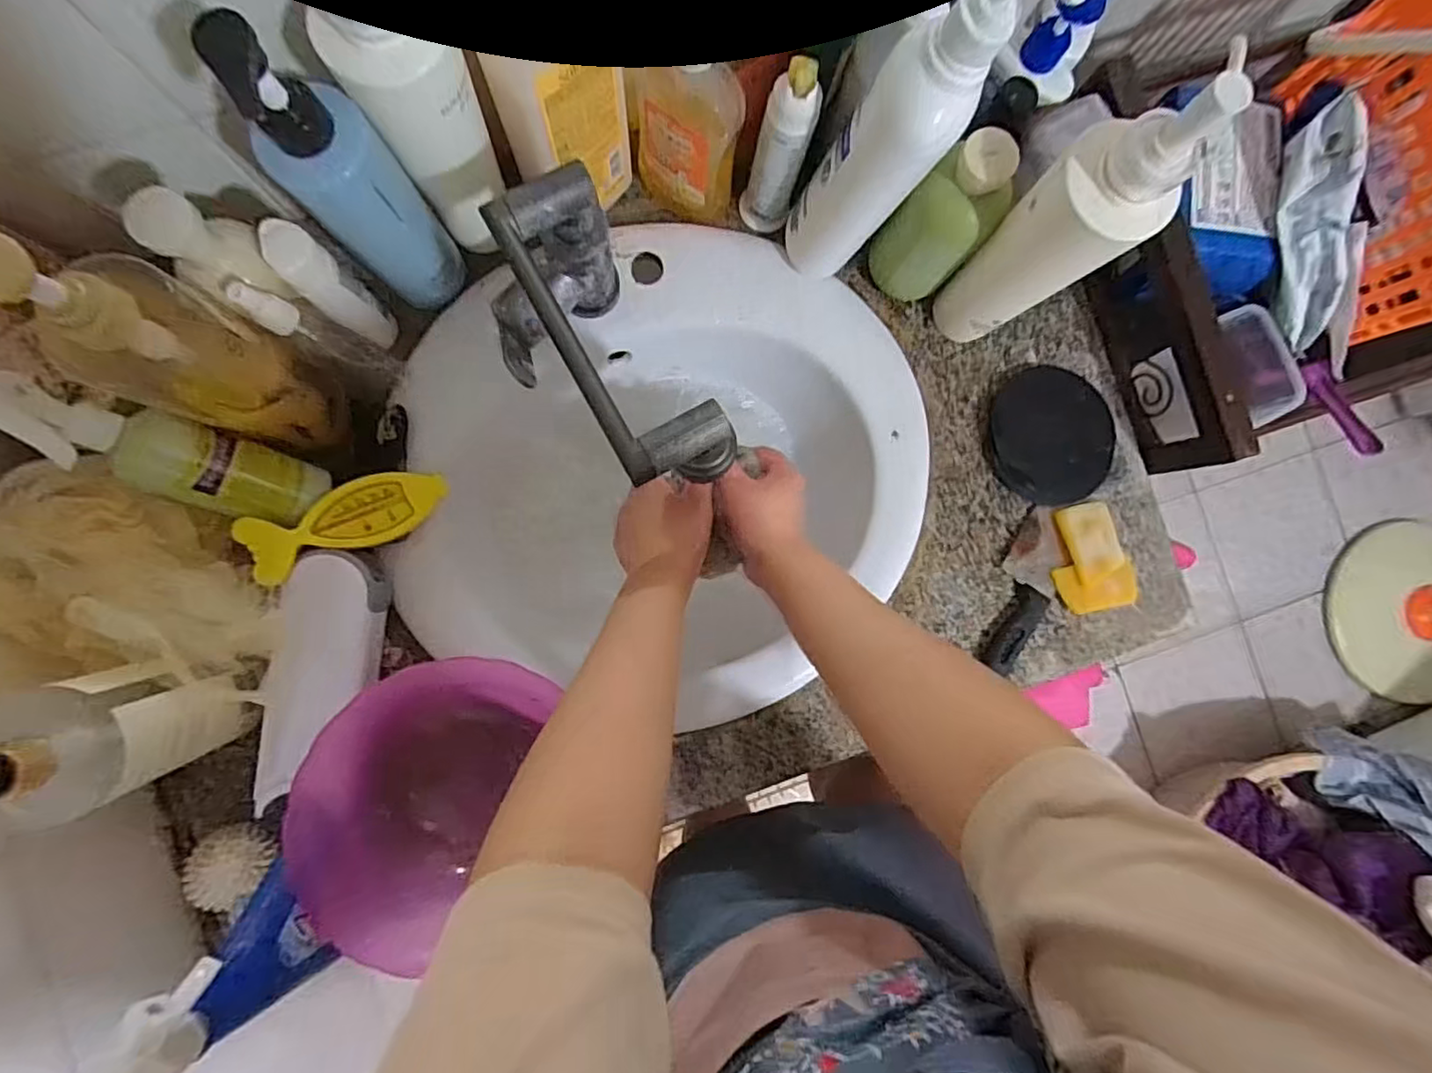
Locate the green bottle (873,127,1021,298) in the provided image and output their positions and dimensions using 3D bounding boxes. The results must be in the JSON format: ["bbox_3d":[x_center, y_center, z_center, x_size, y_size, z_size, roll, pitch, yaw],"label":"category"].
[{"bbox_3d":[0.178,-0.245,0.506,0.058,0.153,0.062,0,87,-5],"label":"green bottle"}]

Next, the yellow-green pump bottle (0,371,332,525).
[{"bbox_3d":[-0.365,-0.052,0.422,0.188,0.046,0.056,24,83,-48],"label":"yellow-green pump bottle"}]

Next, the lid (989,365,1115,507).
[{"bbox_3d":[0.310,-0.094,0.581,0.112,0.015,0.125,-13,88,-6],"label":"lid"}]

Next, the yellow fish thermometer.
[{"bbox_3d":[-0.284,-0.014,0.488,0.141,0.009,0.052,-27,101,-29],"label":"yellow fish thermometer"}]

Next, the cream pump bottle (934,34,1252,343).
[{"bbox_3d":[0.237,-0.211,0.449,0.053,0.273,0.073,-29,90,-6],"label":"cream pump bottle"}]

